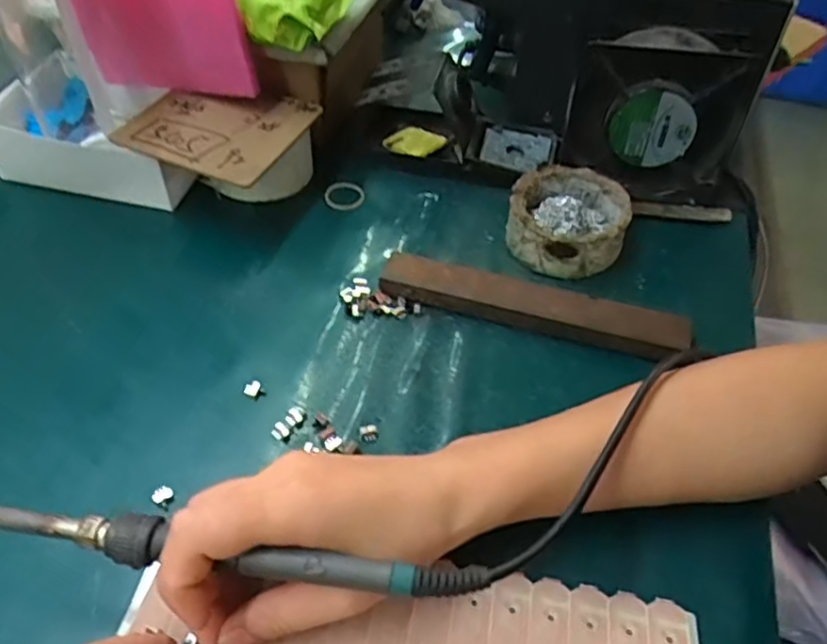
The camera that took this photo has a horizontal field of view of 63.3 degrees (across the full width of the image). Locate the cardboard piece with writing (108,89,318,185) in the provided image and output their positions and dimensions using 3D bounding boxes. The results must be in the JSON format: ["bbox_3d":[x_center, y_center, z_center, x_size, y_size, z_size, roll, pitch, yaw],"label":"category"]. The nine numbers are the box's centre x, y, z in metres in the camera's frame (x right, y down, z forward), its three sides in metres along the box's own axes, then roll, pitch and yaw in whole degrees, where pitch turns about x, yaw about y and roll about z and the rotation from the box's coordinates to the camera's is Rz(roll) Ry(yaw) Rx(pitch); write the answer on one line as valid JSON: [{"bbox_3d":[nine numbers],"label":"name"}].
[{"bbox_3d":[-0.142,-0.145,0.491,0.116,0.009,0.111,17,47,10],"label":"cardboard piece with writing"}]

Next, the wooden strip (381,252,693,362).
[{"bbox_3d":[0.075,-0.010,0.434,0.193,0.020,0.032,15,47,12],"label":"wooden strip"}]

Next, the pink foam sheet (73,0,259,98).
[{"bbox_3d":[-0.178,-0.211,0.476,0.126,0.120,0.014,8,47,4],"label":"pink foam sheet"}]

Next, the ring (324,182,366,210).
[{"bbox_3d":[-0.054,-0.099,0.527,0.032,0.007,0.030,-1,59,2],"label":"ring"}]

